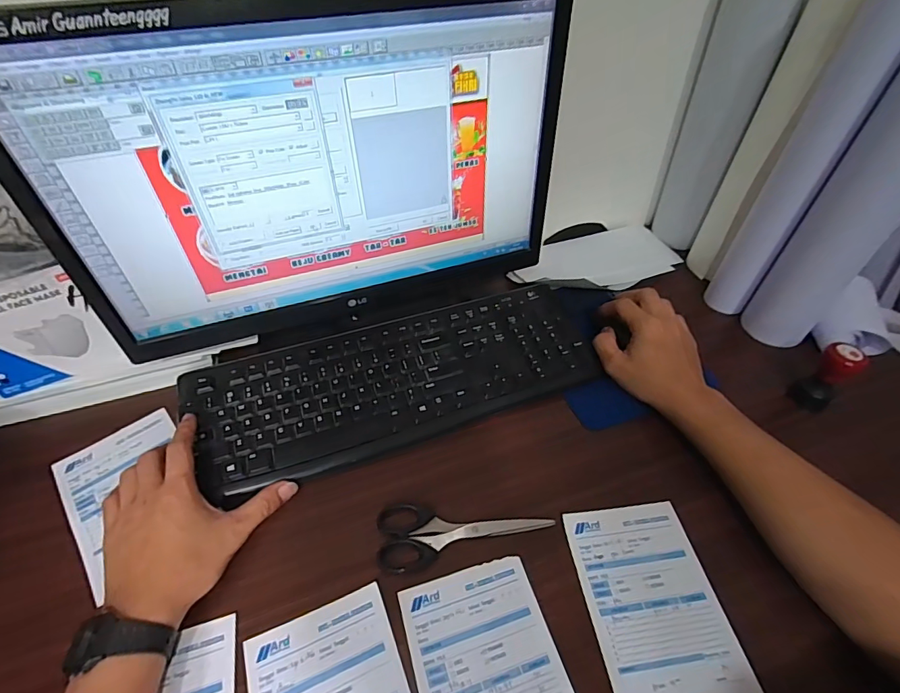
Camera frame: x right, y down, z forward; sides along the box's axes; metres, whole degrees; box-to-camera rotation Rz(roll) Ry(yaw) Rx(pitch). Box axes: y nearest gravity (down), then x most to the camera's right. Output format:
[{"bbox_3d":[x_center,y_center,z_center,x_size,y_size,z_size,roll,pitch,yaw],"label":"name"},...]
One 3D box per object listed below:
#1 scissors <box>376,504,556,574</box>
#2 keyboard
[{"bbox_3d":[0.013,0.158,0.392,0.148,0.015,0.052,-6,48,-6],"label":"scissors"},{"bbox_3d":[-0.051,0.031,0.493,0.417,0.025,0.148,-16,50,-14],"label":"keyboard"}]

